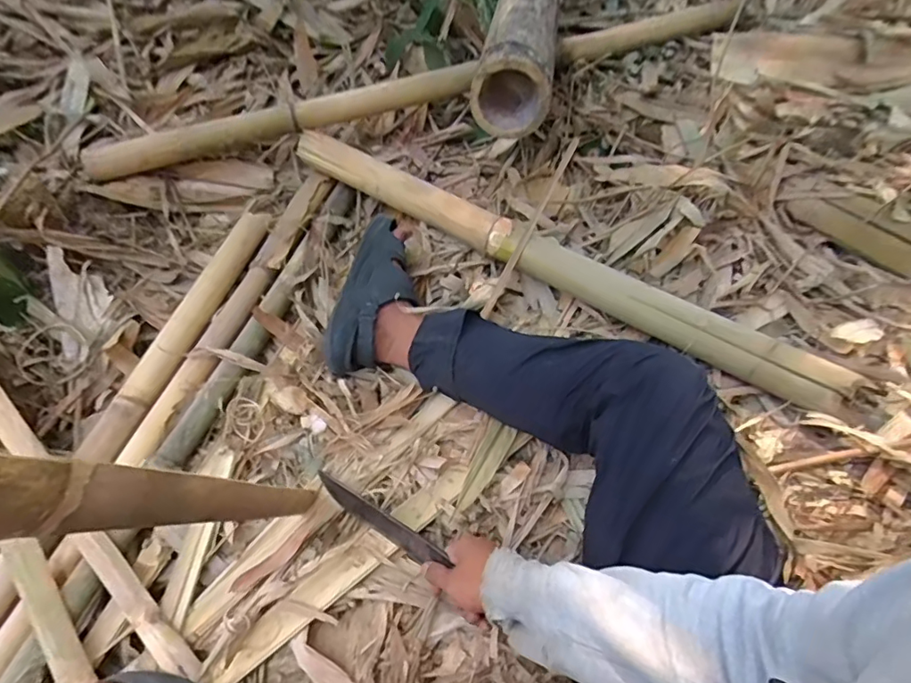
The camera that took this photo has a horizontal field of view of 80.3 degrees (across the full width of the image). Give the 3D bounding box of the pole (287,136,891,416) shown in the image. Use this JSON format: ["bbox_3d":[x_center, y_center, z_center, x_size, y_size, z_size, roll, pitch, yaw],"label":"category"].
[{"bbox_3d":[0.119,-0.141,0.822,0.956,0.060,0.065,31,62,20],"label":"pole"}]

